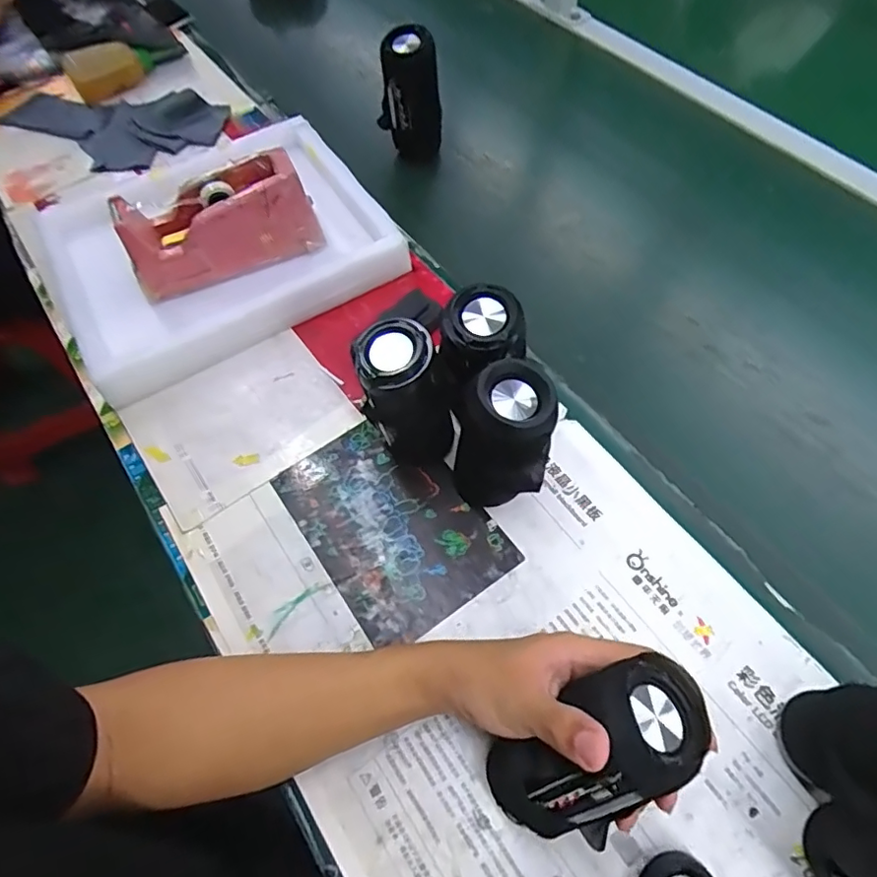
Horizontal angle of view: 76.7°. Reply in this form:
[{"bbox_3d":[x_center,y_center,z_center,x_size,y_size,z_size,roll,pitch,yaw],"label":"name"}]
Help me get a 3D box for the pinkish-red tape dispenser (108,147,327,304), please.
[{"bbox_3d":[-0.235,-0.226,0.599,0.196,0.098,0.065,-26,62,-12],"label":"pinkish-red tape dispenser"}]

